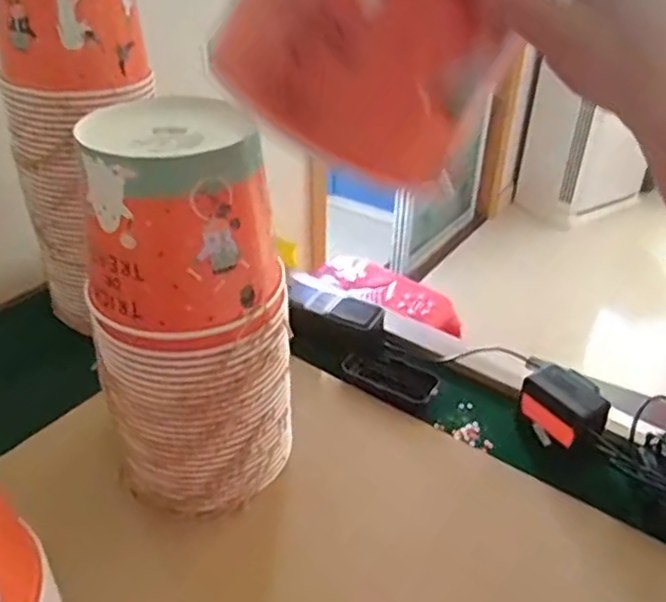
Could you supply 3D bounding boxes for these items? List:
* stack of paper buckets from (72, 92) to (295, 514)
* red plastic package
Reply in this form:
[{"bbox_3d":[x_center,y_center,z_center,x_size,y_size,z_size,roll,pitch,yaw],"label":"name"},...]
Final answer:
[{"bbox_3d":[-0.117,0.015,0.534,0.158,0.321,0.130,-13,37,-20],"label":"stack of paper buckets"},{"bbox_3d":[0.100,-0.009,1.171,0.294,0.063,0.118,25,41,31],"label":"red plastic package"}]

